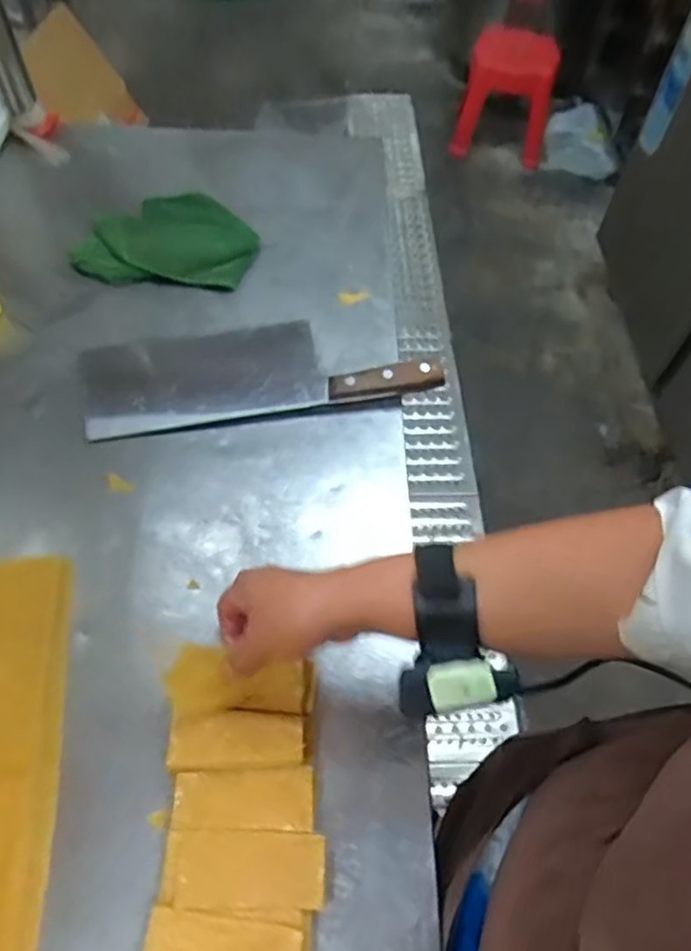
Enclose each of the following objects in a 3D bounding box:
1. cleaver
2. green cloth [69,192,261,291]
[{"bbox_3d":[-0.084,-0.105,0.649,0.339,0.024,0.096,-9,58,-9],"label":"cleaver"},{"bbox_3d":[-0.198,-0.286,0.759,0.191,0.022,0.166,8,57,1],"label":"green cloth"}]

